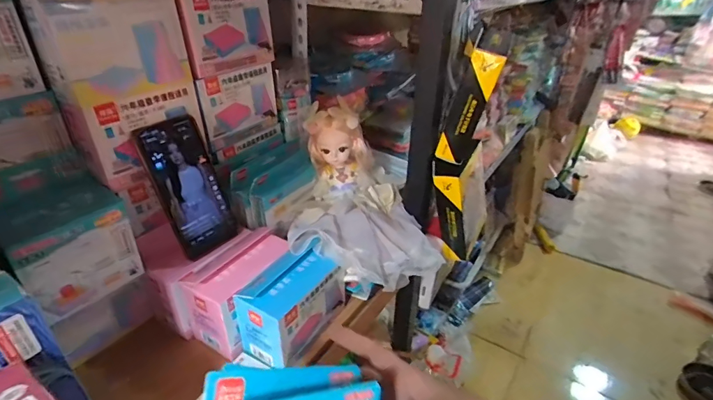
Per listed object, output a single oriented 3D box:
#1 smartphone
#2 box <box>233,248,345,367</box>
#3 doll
[{"bbox_3d":[-0.198,-0.015,0.485,0.013,0.164,0.083,3,28,40],"label":"smartphone"},{"bbox_3d":[-0.076,0.119,0.484,0.065,0.095,0.119,19,35,27],"label":"box"},{"bbox_3d":[0.002,-0.015,0.545,0.175,0.169,0.214,-5,31,-11],"label":"doll"}]

